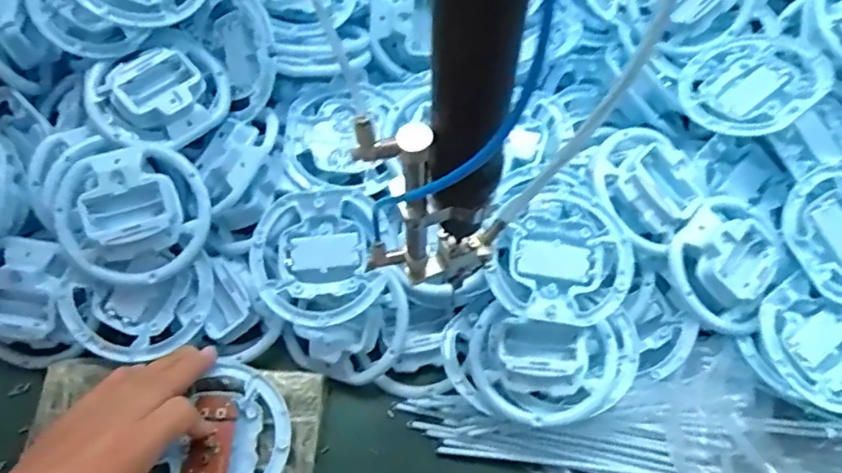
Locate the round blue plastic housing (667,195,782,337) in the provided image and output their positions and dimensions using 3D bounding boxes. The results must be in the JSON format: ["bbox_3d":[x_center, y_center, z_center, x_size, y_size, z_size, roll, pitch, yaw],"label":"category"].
[{"bbox_3d":[0.231,0.021,0.465,0.080,0.034,0.089,38,67,15],"label":"round blue plastic housing"}]

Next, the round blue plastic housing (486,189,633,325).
[{"bbox_3d":[0.101,0.019,0.448,0.097,0.023,0.093,1,63,-3],"label":"round blue plastic housing"}]

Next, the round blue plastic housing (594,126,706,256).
[{"bbox_3d":[0.173,-0.042,0.471,0.082,0.021,0.085,1,63,-3],"label":"round blue plastic housing"}]

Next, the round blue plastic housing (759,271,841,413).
[{"bbox_3d":[0.291,0.078,0.447,0.092,0.018,0.086,1,63,-3],"label":"round blue plastic housing"}]

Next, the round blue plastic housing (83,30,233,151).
[{"bbox_3d":[-0.201,-0.111,0.475,0.100,0.032,0.082,-35,70,-19],"label":"round blue plastic housing"}]

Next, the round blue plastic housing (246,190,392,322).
[{"bbox_3d":[-0.073,0.016,0.463,0.100,0.028,0.100,-1,80,4],"label":"round blue plastic housing"}]

